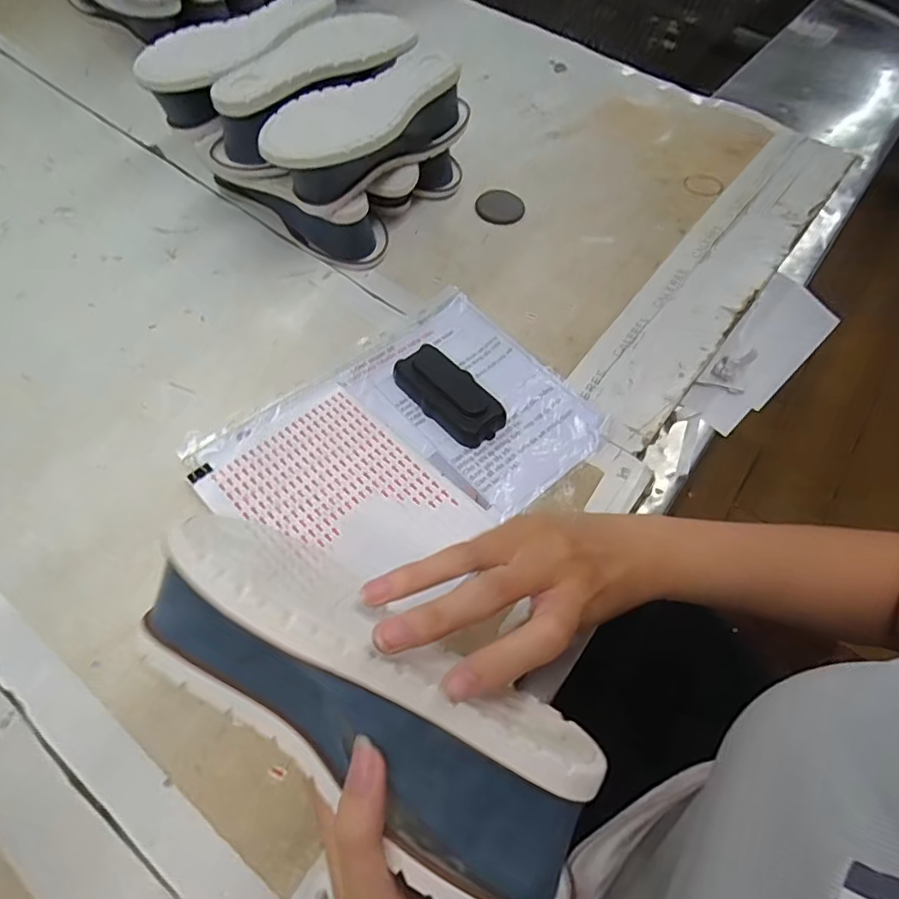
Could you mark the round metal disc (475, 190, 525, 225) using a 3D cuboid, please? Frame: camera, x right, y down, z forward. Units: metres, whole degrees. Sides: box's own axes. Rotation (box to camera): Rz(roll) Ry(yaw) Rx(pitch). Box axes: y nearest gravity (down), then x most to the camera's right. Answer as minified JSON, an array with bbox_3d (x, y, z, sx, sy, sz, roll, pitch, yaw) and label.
[{"bbox_3d":[0.060,-0.289,0.660,0.056,0.008,0.055,2,58,-3],"label":"round metal disc"}]

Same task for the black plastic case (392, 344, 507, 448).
[{"bbox_3d":[0.001,-0.051,0.492,0.051,0.024,0.105,-34,67,-22],"label":"black plastic case"}]

